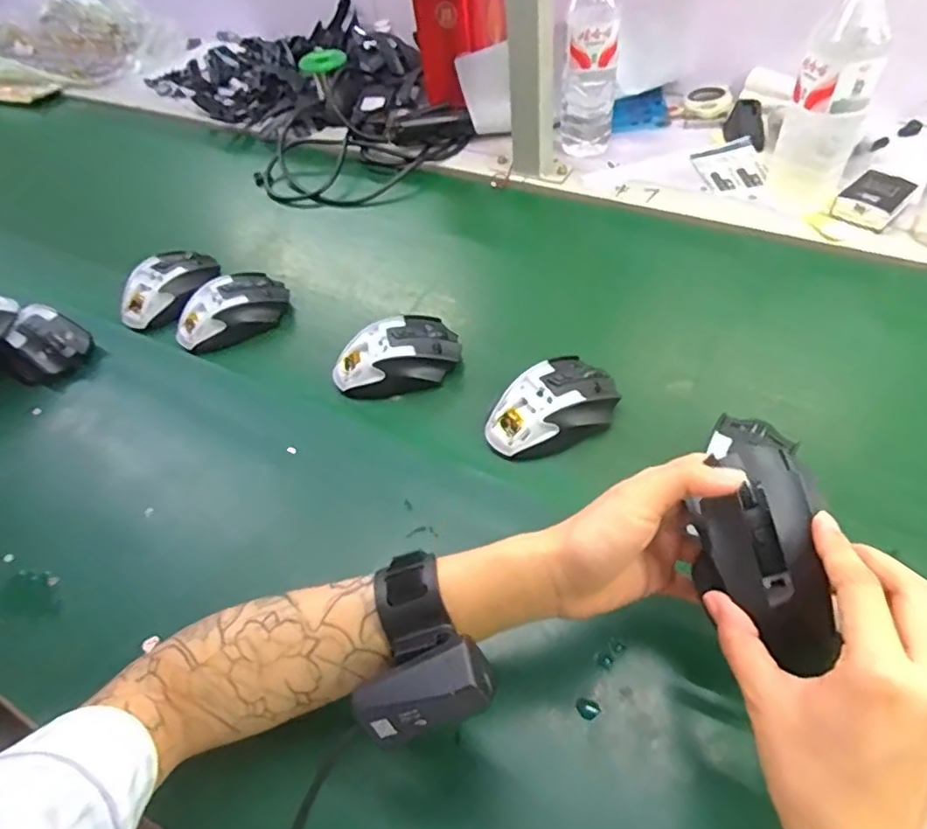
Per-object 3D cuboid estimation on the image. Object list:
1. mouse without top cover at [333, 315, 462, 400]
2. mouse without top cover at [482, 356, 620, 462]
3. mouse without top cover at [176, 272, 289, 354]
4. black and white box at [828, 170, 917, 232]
[{"bbox_3d":[-0.062,-0.053,0.578,0.117,0.044,0.064,-20,51,-11],"label":"mouse without top cover"},{"bbox_3d":[0.075,-0.007,0.517,0.118,0.034,0.067,-28,53,-17],"label":"mouse without top cover"},{"bbox_3d":[-0.242,-0.110,0.651,0.119,0.044,0.063,-27,53,-16],"label":"mouse without top cover"},{"bbox_3d":[0.430,-0.224,0.656,0.075,0.028,0.056,-38,56,-24],"label":"black and white box"}]

